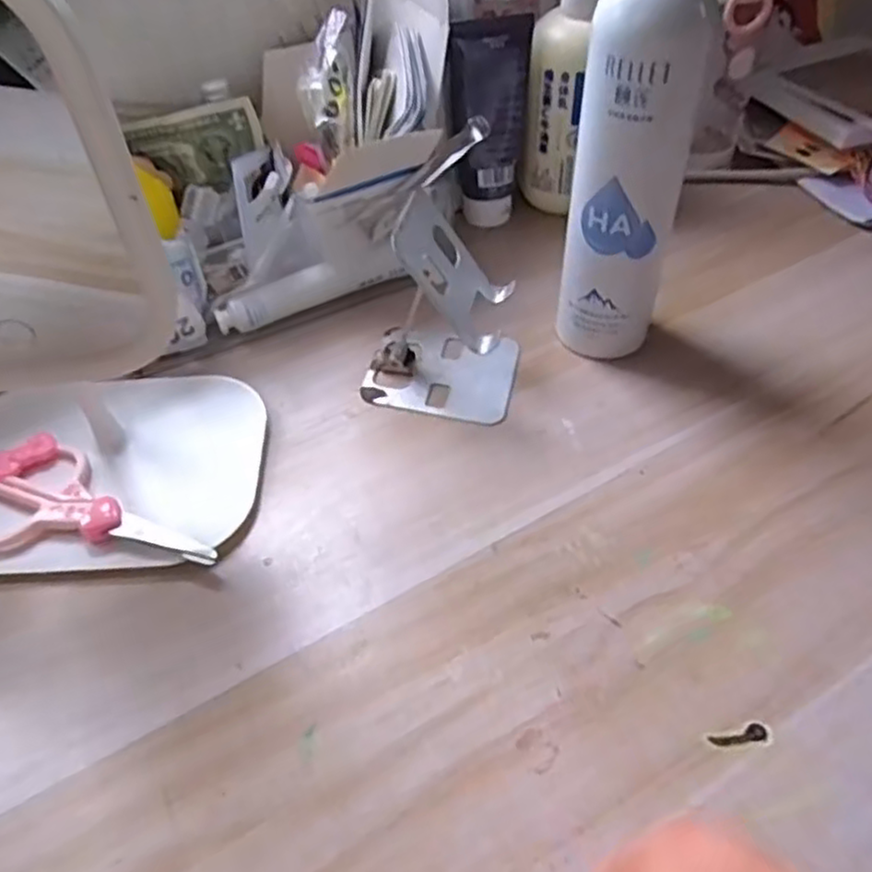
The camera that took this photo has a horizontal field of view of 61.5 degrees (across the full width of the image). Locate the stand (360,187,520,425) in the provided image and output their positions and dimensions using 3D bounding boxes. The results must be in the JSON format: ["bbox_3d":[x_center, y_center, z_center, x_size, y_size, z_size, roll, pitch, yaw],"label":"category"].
[{"bbox_3d":[0.002,-0.075,0.419,0.088,0.108,0.070,9,49,9],"label":"stand"}]

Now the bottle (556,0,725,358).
[{"bbox_3d":[0.104,-0.138,0.395,0.047,0.223,0.046,-25,52,-19],"label":"bottle"}]

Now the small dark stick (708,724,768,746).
[{"bbox_3d":[0.127,0.124,0.305,0.024,0.004,0.007,-9,49,-6],"label":"small dark stick"}]

